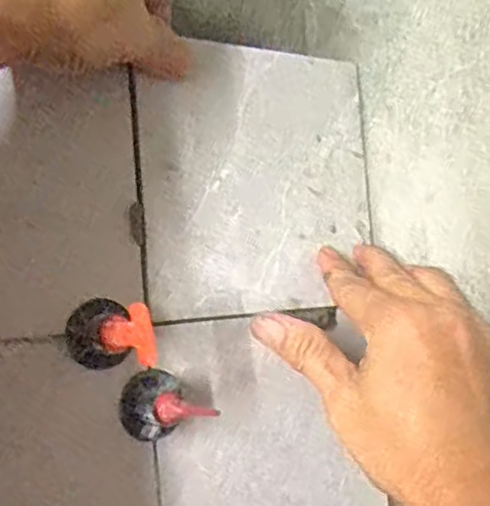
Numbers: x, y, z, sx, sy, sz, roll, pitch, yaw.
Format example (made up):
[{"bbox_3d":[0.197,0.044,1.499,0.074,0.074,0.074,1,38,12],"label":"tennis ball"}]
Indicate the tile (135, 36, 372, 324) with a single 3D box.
[{"bbox_3d":[0.010,-0.042,0.381,0.147,0.143,0.005,-3,-5,-31],"label":"tile"}]

